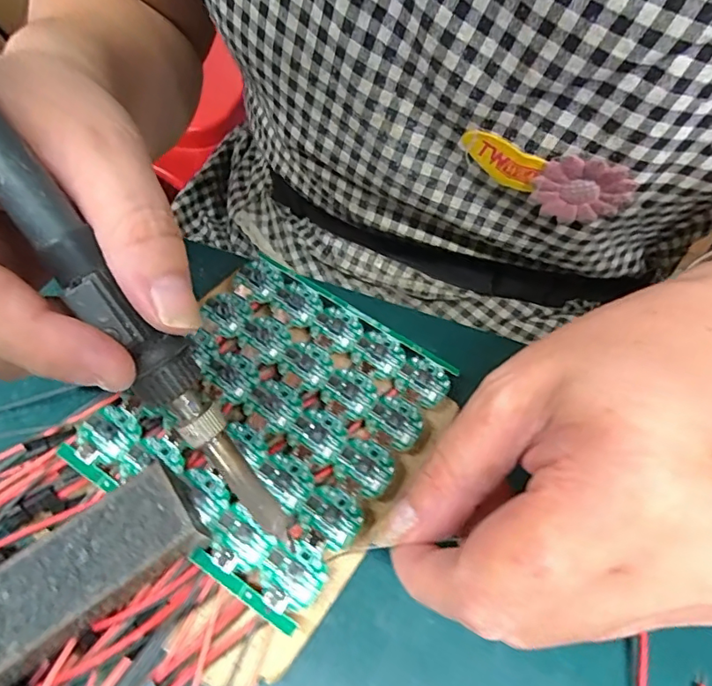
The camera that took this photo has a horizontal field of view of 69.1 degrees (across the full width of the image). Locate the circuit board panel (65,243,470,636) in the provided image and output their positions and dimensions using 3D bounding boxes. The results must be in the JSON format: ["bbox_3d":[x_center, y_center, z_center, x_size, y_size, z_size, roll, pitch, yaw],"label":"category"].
[{"bbox_3d":[-0.033,0.027,0.206,0.105,0.009,0.116,30,64,16],"label":"circuit board panel"}]

